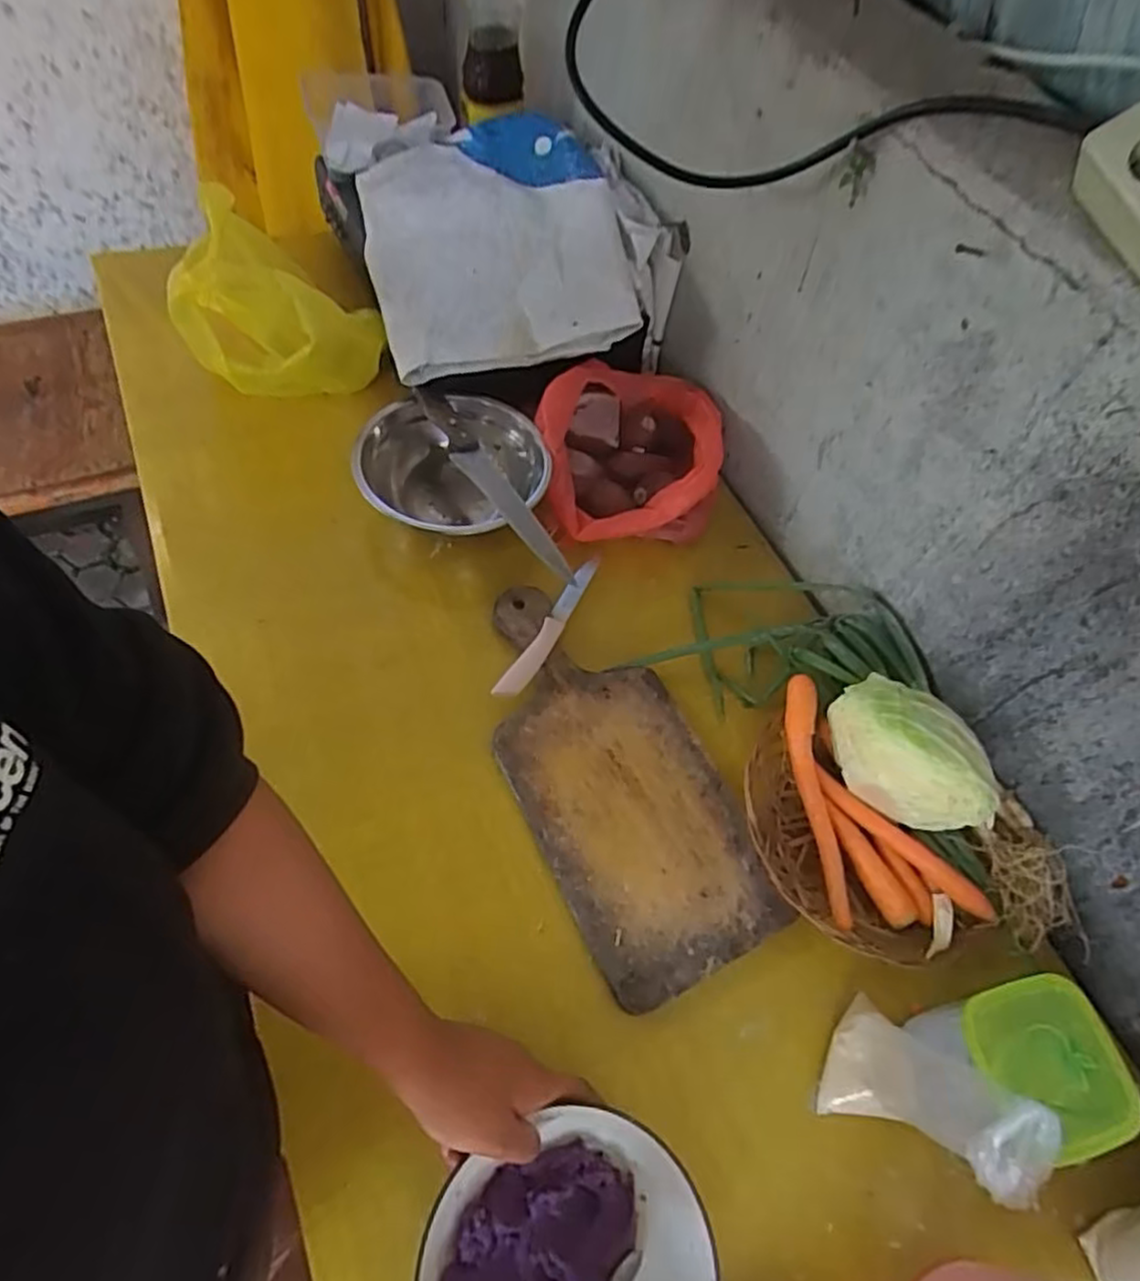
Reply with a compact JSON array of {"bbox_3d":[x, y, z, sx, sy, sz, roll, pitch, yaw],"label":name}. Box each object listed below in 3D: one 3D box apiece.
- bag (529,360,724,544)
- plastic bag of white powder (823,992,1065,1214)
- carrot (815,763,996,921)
[{"bbox_3d":[0.061,-0.203,0.769,0.189,0.069,0.196,-1,61,-4],"label":"bag"},{"bbox_3d":[0.237,0.301,0.473,0.073,0.152,0.060,-44,98,-23],"label":"plastic bag of white powder"},{"bbox_3d":[0.272,0.162,0.593,0.023,0.021,0.160,-39,71,-22],"label":"carrot"}]

